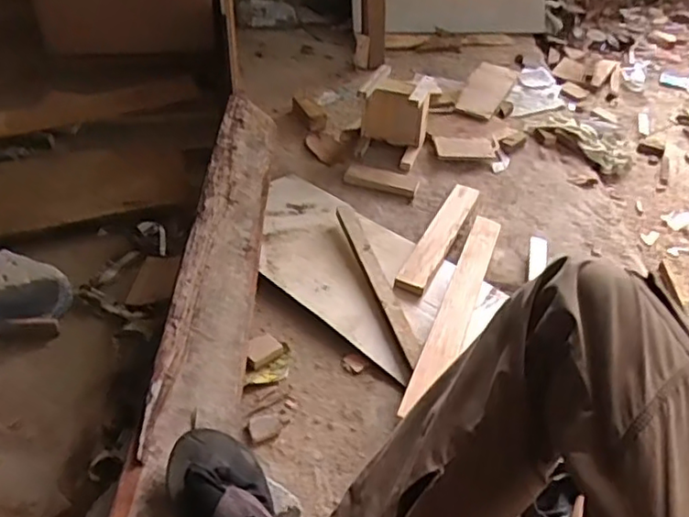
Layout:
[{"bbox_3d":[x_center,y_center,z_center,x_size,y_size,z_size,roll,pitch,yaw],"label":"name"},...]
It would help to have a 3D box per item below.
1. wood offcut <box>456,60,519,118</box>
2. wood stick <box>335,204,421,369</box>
[{"bbox_3d":[0.367,-0.440,1.584,0.106,0.019,0.283,22,50,12],"label":"wood offcut"},{"bbox_3d":[0.050,0.021,1.057,0.037,0.025,0.396,-9,43,-14],"label":"wood stick"}]

